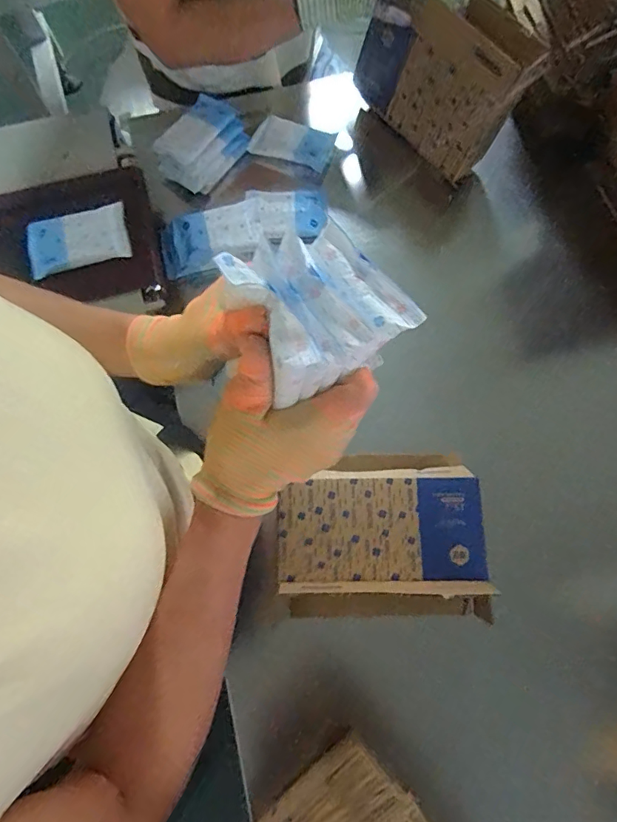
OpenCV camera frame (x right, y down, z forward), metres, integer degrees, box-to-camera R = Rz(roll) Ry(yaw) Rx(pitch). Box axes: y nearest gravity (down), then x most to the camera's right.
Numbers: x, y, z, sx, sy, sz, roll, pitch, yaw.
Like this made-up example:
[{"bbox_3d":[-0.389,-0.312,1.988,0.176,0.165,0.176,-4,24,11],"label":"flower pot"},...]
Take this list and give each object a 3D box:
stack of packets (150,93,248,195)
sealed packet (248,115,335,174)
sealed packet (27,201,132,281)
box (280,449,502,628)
[{"bbox_3d":[-0.172,-0.433,0.784,0.106,0.038,0.153,36,78,8],"label":"stack of packets"},{"bbox_3d":[-0.026,-0.448,0.816,0.127,0.020,0.079,15,76,4],"label":"sealed packet"},{"bbox_3d":[-0.313,-0.234,0.665,0.131,0.014,0.083,-19,77,-5],"label":"sealed packet"},{"bbox_3d":[0.086,0.145,0.612,0.244,0.096,0.194,0,76,0],"label":"box"}]

